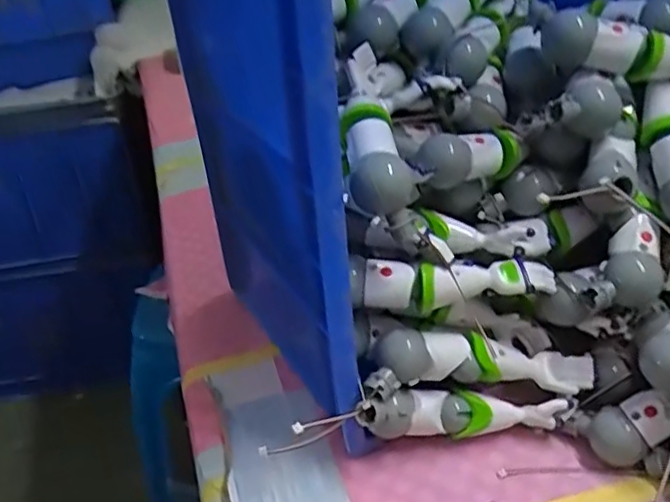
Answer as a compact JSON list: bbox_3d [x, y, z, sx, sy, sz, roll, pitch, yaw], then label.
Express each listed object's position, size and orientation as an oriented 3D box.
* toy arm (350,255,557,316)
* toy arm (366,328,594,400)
[{"bbox_3d":[0.077,0.020,0.424,0.130,0.034,0.031,-6,34,-3],"label":"toy arm"},{"bbox_3d":[0.099,0.074,0.438,0.159,0.033,0.038,5,31,-13],"label":"toy arm"}]

